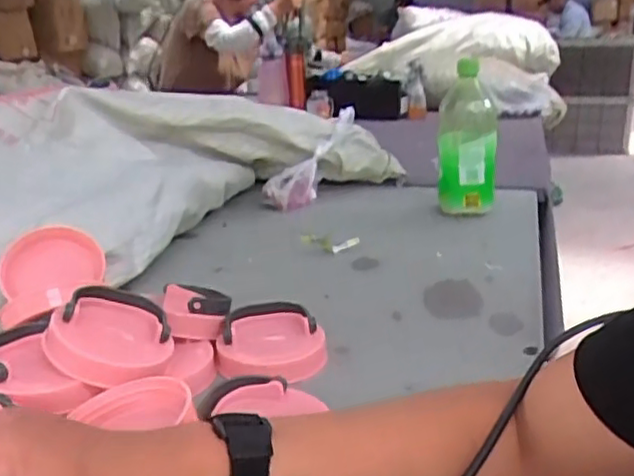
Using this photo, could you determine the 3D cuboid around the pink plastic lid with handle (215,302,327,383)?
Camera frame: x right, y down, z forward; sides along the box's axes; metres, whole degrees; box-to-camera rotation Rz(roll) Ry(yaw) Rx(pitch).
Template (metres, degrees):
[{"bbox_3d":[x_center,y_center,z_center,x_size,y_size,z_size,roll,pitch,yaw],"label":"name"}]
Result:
[{"bbox_3d":[-0.040,0.091,0.583,0.092,0.037,0.090,-3,18,-4],"label":"pink plastic lid with handle"}]

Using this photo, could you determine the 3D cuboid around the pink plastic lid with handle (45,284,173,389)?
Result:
[{"bbox_3d":[-0.160,0.076,0.517,0.087,0.021,0.091,23,35,-4],"label":"pink plastic lid with handle"}]

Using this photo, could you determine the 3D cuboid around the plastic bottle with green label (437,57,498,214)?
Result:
[{"bbox_3d":[0.212,-0.137,0.932,0.080,0.198,0.079,2,19,11],"label":"plastic bottle with green label"}]

